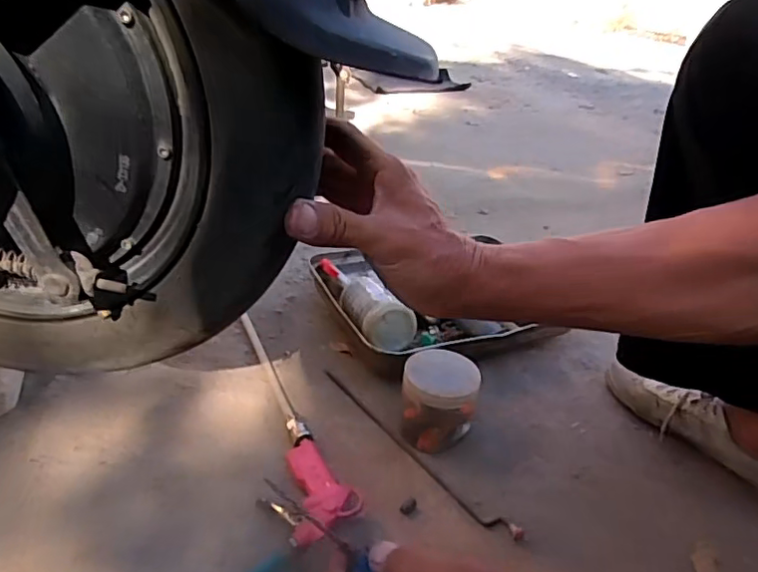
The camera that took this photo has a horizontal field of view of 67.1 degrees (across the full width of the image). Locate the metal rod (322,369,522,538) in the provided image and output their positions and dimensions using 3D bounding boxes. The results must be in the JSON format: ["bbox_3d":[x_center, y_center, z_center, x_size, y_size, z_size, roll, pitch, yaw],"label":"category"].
[{"bbox_3d":[0.027,0.178,0.641,0.028,0.005,0.315,-11,31,-42],"label":"metal rod"}]

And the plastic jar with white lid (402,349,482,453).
[{"bbox_3d":[0.068,0.127,0.644,0.082,0.081,0.092,12,29,10],"label":"plastic jar with white lid"}]

